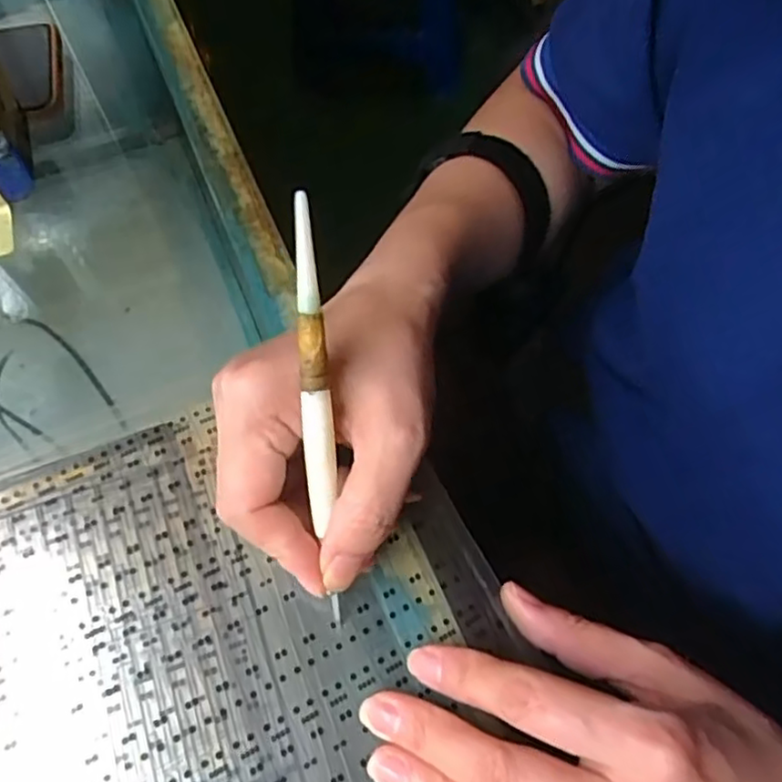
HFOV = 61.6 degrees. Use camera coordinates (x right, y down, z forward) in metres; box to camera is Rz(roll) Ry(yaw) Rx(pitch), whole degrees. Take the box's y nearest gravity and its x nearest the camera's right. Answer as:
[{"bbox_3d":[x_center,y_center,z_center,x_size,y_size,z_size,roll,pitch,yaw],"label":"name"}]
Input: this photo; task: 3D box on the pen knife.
[{"bbox_3d":[-0.023,0.014,0.217,0.007,0.152,0.004,-3,20,-2],"label":"pen knife"}]

